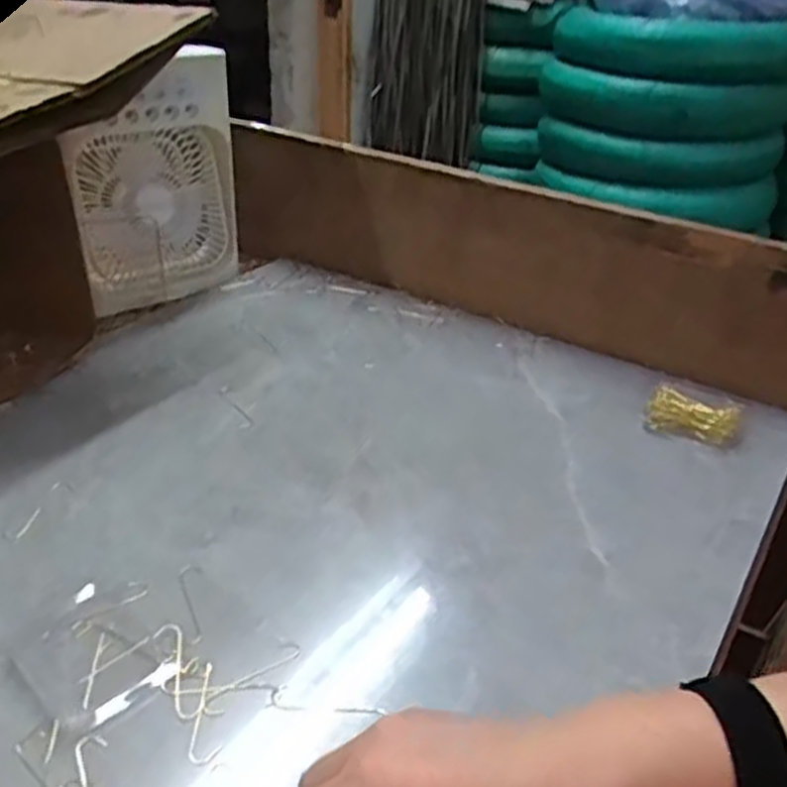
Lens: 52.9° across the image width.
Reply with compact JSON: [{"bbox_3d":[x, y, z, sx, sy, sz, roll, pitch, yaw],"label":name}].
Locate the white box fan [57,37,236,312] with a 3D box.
[{"bbox_3d":[-0.252,-0.226,0.848,0.186,0.229,0.048,-24,39,-36],"label":"white box fan"}]

